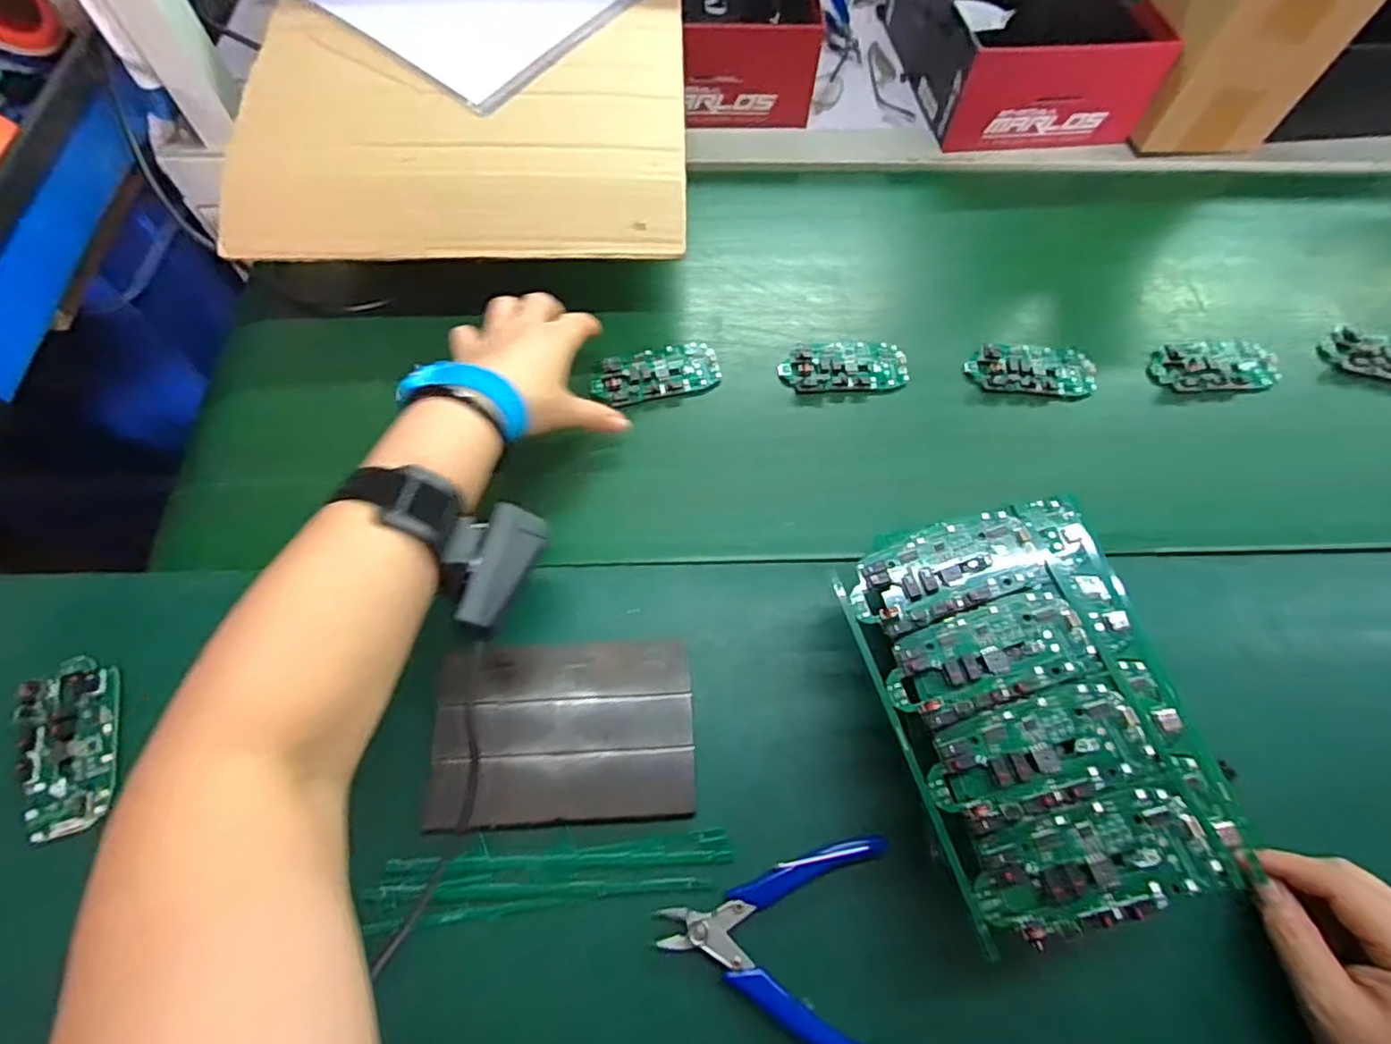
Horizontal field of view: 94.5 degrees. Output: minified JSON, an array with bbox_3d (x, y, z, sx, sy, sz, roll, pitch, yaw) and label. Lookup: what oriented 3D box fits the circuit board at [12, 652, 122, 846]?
[{"bbox_3d":[-0.360,0.127,0.370,0.044,0.005,0.095,-10,71,-27],"label":"circuit board"}]

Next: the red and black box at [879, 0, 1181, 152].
[{"bbox_3d":[0.319,-0.492,0.641,0.198,0.084,0.257,-4,65,-3],"label":"red and black box"}]

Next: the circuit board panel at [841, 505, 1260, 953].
[{"bbox_3d":[0.162,0.085,0.316,0.133,0.023,0.186,-20,64,6],"label":"circuit board panel"}]

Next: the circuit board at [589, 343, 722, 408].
[{"bbox_3d":[-0.031,-0.115,0.496,0.099,0.009,0.046,-15,66,-9],"label":"circuit board"}]

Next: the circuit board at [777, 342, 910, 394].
[{"bbox_3d":[0.117,-0.123,0.505,0.098,0.012,0.046,-6,65,-4],"label":"circuit board"}]

